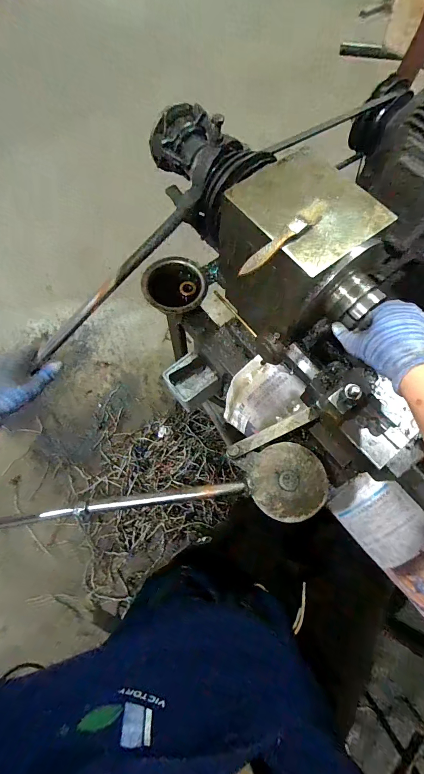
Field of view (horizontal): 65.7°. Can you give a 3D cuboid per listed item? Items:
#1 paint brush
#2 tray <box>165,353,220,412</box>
[{"bbox_3d":[0.090,-0.183,0.402,0.022,0.011,0.151,41,74,13],"label":"paint brush"},{"bbox_3d":[-0.051,-0.020,0.719,0.099,0.045,0.088,-42,76,-15],"label":"tray"}]

